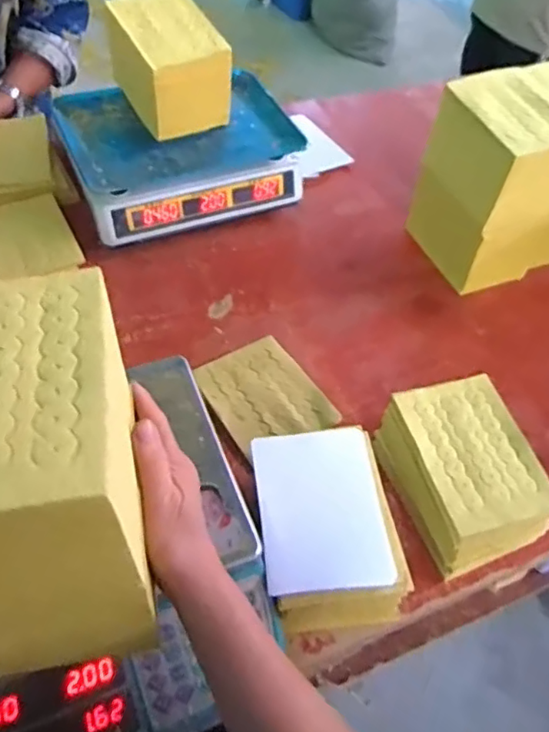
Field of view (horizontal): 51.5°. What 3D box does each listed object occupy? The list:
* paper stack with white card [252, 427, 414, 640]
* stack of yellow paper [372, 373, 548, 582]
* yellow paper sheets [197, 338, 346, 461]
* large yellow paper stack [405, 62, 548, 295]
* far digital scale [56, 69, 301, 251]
[{"bbox_3d":[0.048,0.157,0.555,0.123,0.083,0.167,-6,56,-10],"label":"paper stack with white card"},{"bbox_3d":[0.201,0.114,0.613,0.133,0.080,0.175,-13,57,-14],"label":"stack of yellow paper"},{"bbox_3d":[-0.013,0.038,0.695,0.122,0.014,0.148,-28,62,-23],"label":"yellow paper sheets"},{"bbox_3d":[0.388,-0.270,0.806,0.336,0.240,0.162,-17,58,-17],"label":"large yellow paper stack"},{"bbox_3d":[-0.146,-0.322,0.888,0.334,0.128,0.247,-18,59,-18],"label":"far digital scale"}]

